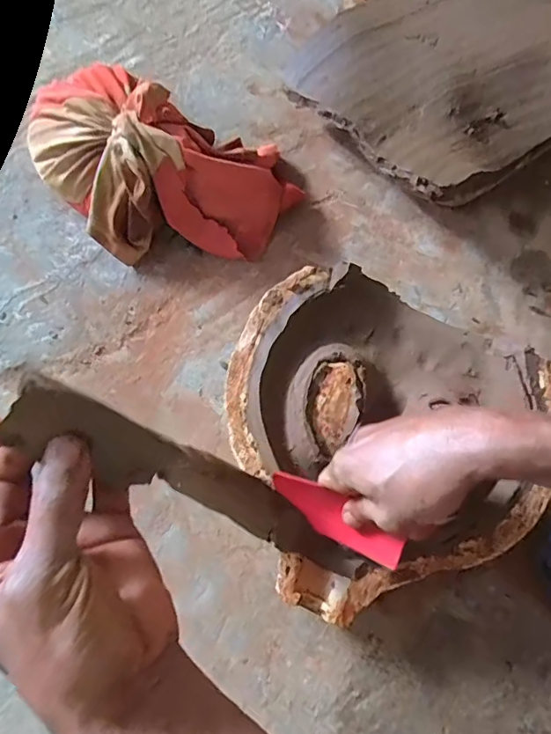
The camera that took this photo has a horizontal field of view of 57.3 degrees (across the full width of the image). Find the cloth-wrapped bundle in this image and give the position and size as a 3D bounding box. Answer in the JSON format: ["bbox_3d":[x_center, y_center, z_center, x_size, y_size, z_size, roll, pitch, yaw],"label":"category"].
[{"bbox_3d":[-0.117,-0.205,0.510,0.274,0.089,0.181,16,74,3],"label":"cloth-wrapped bundle"}]

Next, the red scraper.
[{"bbox_3d":[0.045,0.119,0.392,0.111,0.009,0.036,34,117,10],"label":"red scraper"}]

